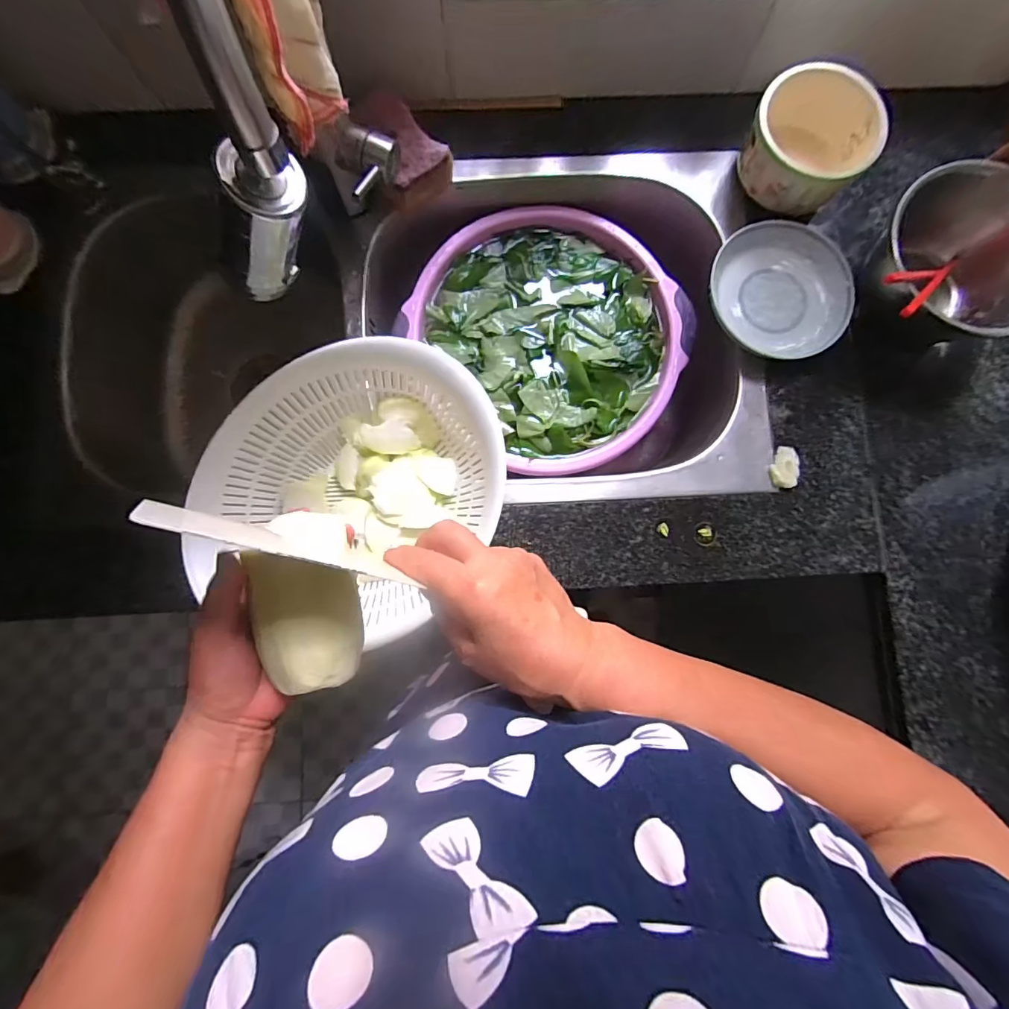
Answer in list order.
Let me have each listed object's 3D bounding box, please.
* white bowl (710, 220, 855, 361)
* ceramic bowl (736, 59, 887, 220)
[{"bbox_3d":[0.301,-0.234,0.509,0.148,0.024,0.149,0,85,-1],"label":"white bowl"},{"bbox_3d":[0.319,-0.383,0.496,0.123,0.066,0.114,0,84,-1],"label":"ceramic bowl"}]

